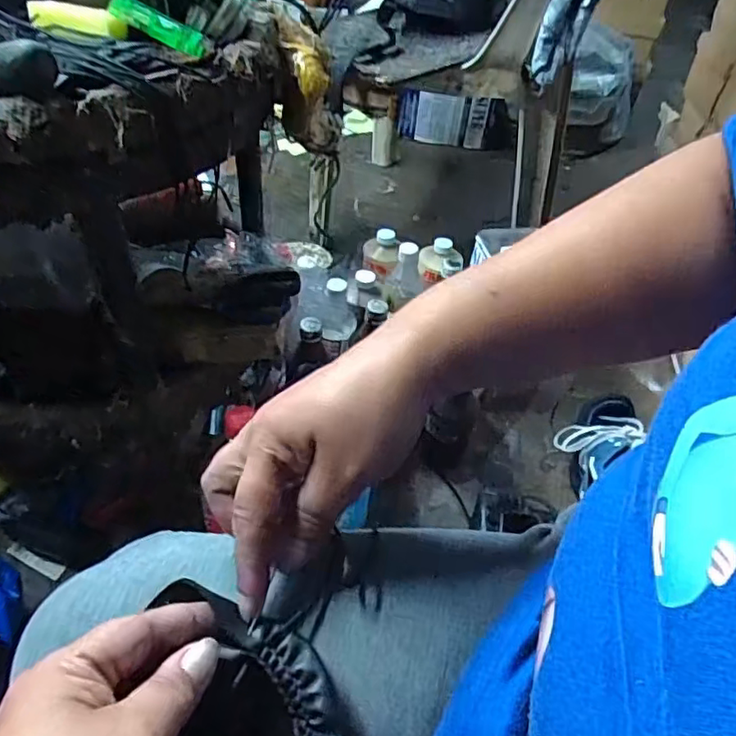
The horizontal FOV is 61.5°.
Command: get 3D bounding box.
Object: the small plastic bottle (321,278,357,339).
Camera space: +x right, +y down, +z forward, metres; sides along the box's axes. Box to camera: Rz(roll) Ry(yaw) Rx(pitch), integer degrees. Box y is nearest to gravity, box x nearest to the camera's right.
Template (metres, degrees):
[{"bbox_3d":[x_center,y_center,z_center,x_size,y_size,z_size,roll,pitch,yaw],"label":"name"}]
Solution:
[{"bbox_3d":[-0.041,-0.091,0.906,0.052,0.095,0.050,5,47,-1],"label":"small plastic bottle"}]

